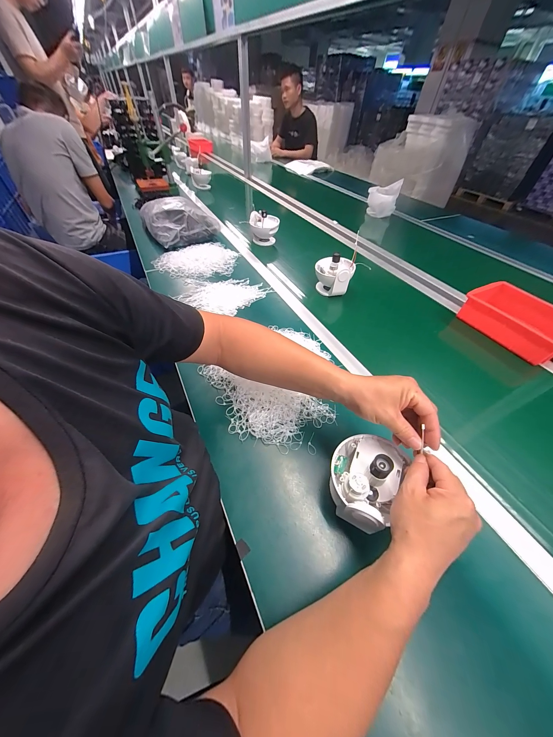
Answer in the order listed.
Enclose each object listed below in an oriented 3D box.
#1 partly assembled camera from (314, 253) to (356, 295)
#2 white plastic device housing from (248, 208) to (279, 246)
[{"bbox_3d":[0.178,-0.292,0.746,0.113,0.117,0.104,13,50,9],"label":"partly assembled camera"},{"bbox_3d":[-0.049,-0.572,0.988,0.115,0.137,0.097,-2,49,-4],"label":"white plastic device housing"}]

